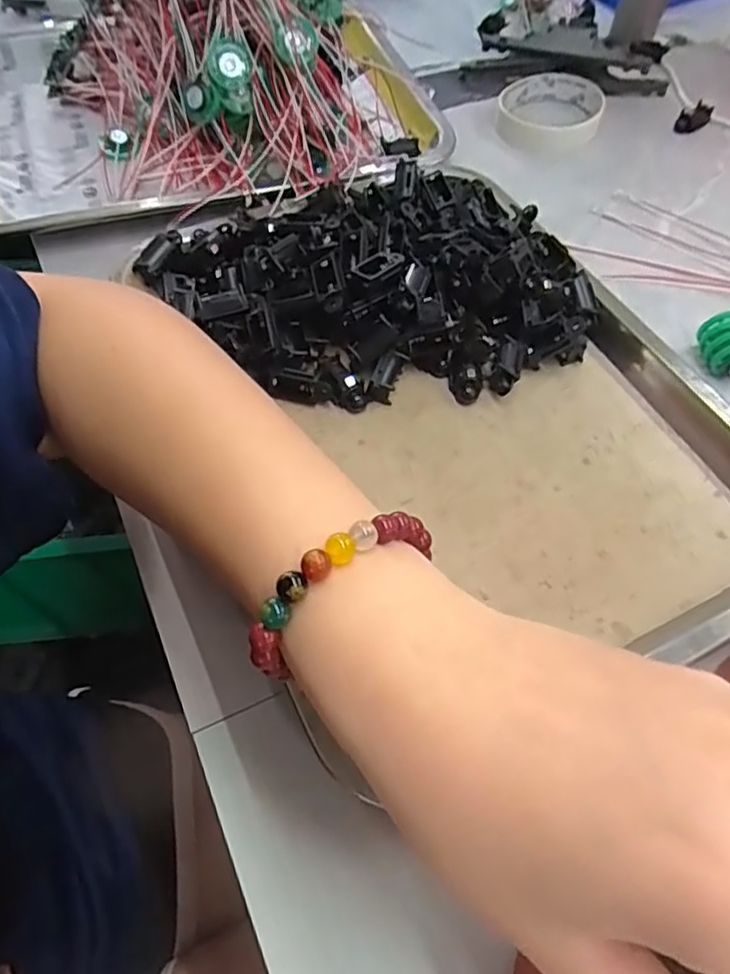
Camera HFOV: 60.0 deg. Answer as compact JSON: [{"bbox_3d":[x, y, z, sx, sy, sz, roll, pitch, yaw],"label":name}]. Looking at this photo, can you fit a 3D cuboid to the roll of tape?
[{"bbox_3d":[0.148,-0.303,0.506,0.080,0.017,0.093,17,59,9],"label":"roll of tape"}]

